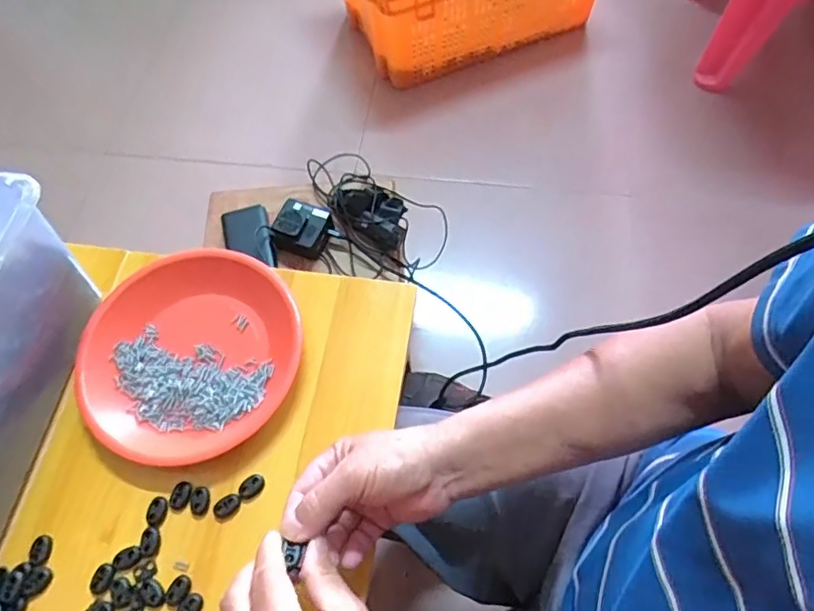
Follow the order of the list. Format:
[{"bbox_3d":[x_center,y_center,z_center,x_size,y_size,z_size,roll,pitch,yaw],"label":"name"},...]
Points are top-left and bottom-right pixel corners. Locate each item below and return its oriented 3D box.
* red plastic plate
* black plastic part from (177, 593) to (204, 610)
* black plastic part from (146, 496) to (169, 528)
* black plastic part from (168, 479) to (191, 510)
[{"bbox_3d":[-0.191,0.041,0.476,0.186,0.034,0.185,-1,65,3],"label":"red plastic plate"},{"bbox_3d":[-0.164,0.228,0.404,0.017,0.004,0.023,29,70,16],"label":"black plastic part"},{"bbox_3d":[-0.202,0.166,0.435,0.016,0.004,0.022,7,65,7],"label":"black plastic part"},{"bbox_3d":[-0.185,0.154,0.438,0.016,0.004,0.022,19,67,12],"label":"black plastic part"}]

